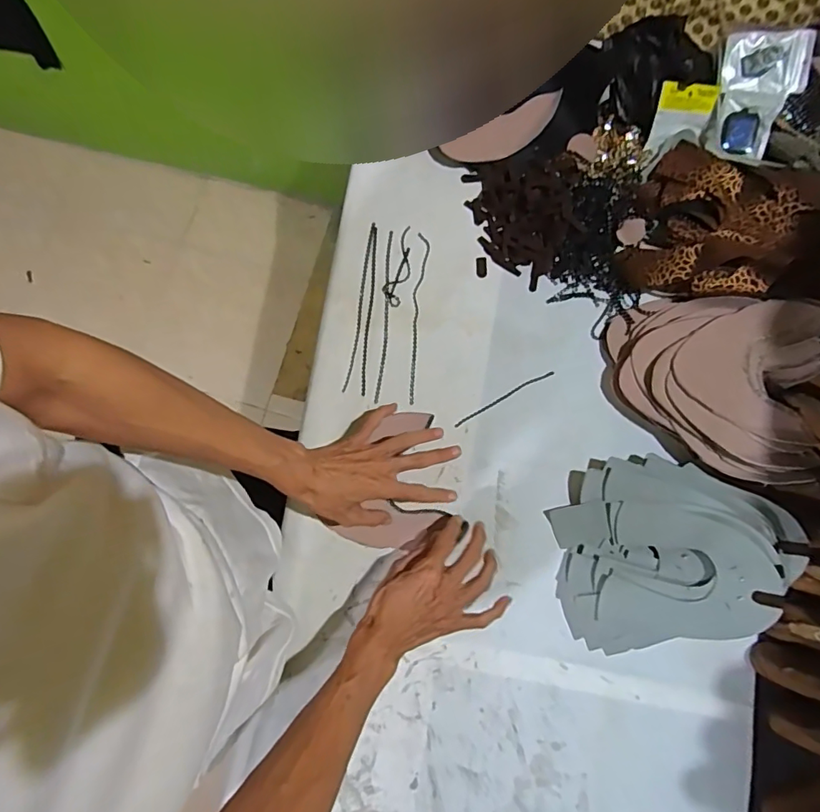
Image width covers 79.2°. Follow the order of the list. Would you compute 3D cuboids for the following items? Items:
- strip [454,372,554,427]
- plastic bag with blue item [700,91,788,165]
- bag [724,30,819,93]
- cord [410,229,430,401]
[{"bbox_3d":[0.120,-0.010,0.630,0.143,0.004,0.008,-28,81,-4],"label":"strip"},{"bbox_3d":[0.425,-0.360,0.635,0.074,0.029,0.092,23,81,5],"label":"plastic bag with blue item"},{"bbox_3d":[0.451,-0.433,0.626,0.100,0.019,0.074,10,100,12],"label":"bag"},{"bbox_3d":[0.009,-0.115,0.643,0.015,0.004,0.225,7,82,-10],"label":"cord"}]

